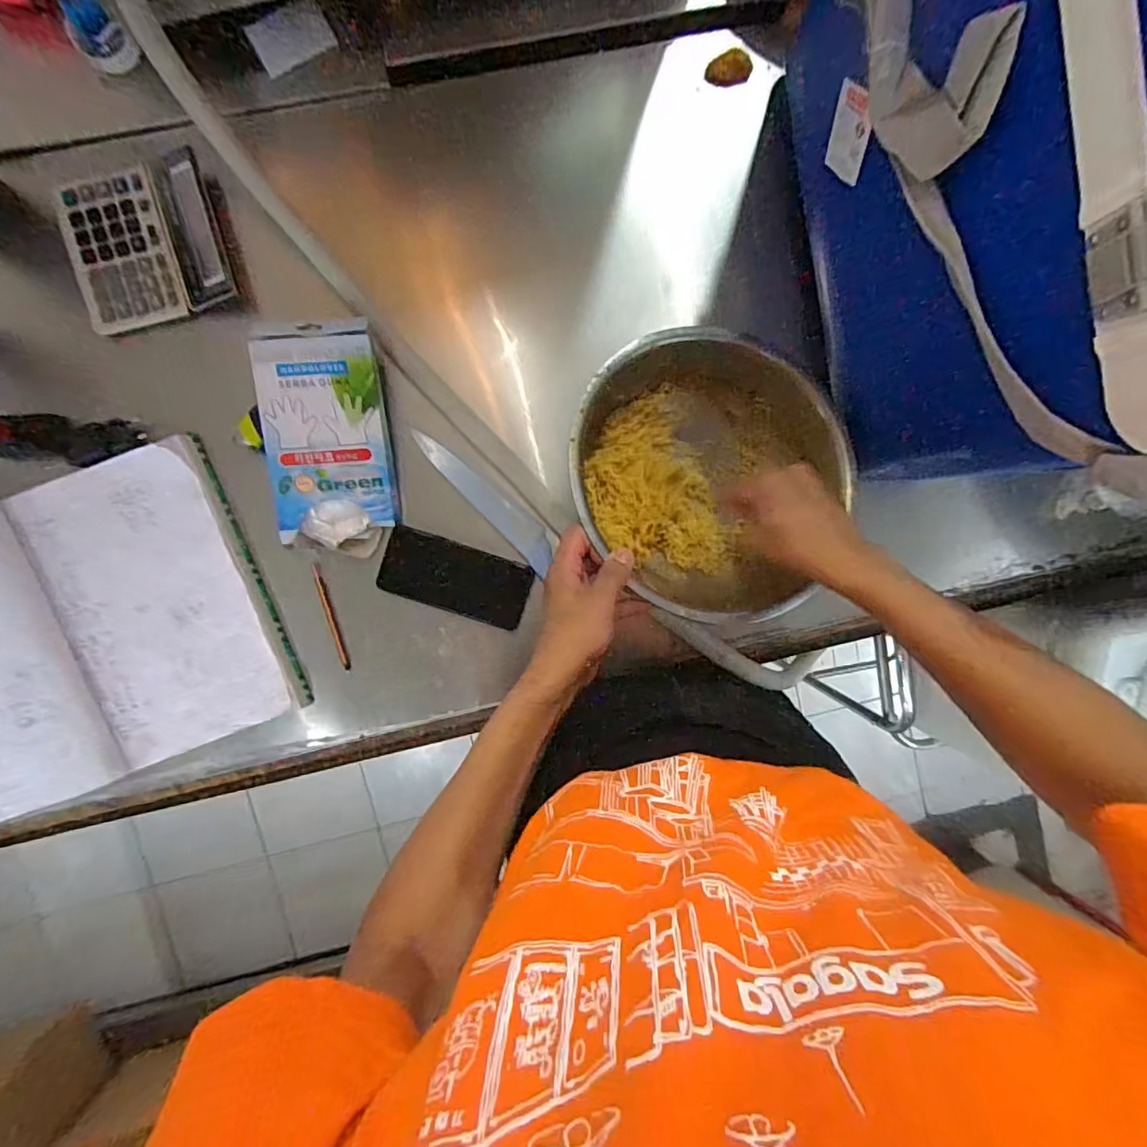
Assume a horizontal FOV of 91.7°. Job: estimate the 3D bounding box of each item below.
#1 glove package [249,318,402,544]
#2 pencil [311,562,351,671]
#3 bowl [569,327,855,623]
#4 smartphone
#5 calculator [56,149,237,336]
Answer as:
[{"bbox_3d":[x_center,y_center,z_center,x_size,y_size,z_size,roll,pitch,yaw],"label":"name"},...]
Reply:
[{"bbox_3d":[-0.250,-0.143,0.568,0.119,0.050,0.212,-4,95,-5],"label":"glove package"},{"bbox_3d":[-0.265,0.048,0.606,0.010,0.008,0.121,-14,96,-4],"label":"pencil"},{"bbox_3d":[0.123,-0.112,0.559,0.238,0.137,0.261,0,95,-5],"label":"bowl"},{"bbox_3d":[-0.130,0.006,0.617,0.160,0.014,0.075,18,93,-6],"label":"smartphone"},{"bbox_3d":[-0.434,-0.334,0.570,0.130,0.028,0.157,-14,96,-4],"label":"calculator"}]

